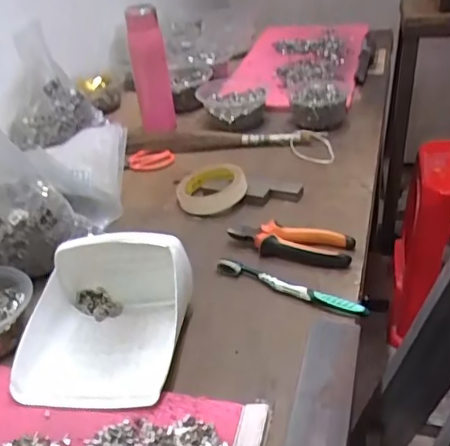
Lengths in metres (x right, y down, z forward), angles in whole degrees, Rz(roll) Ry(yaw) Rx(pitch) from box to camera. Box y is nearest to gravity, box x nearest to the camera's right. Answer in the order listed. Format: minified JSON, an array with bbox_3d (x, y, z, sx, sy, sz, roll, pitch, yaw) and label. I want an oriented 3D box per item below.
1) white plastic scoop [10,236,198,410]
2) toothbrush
[{"bbox_3d":[-0.118,0.083,0.556,0.159,0.077,0.179,0,34,8],"label":"white plastic scoop"},{"bbox_3d":[0.071,0.069,0.624,0.179,0.019,0.019,15,38,31],"label":"toothbrush"}]

